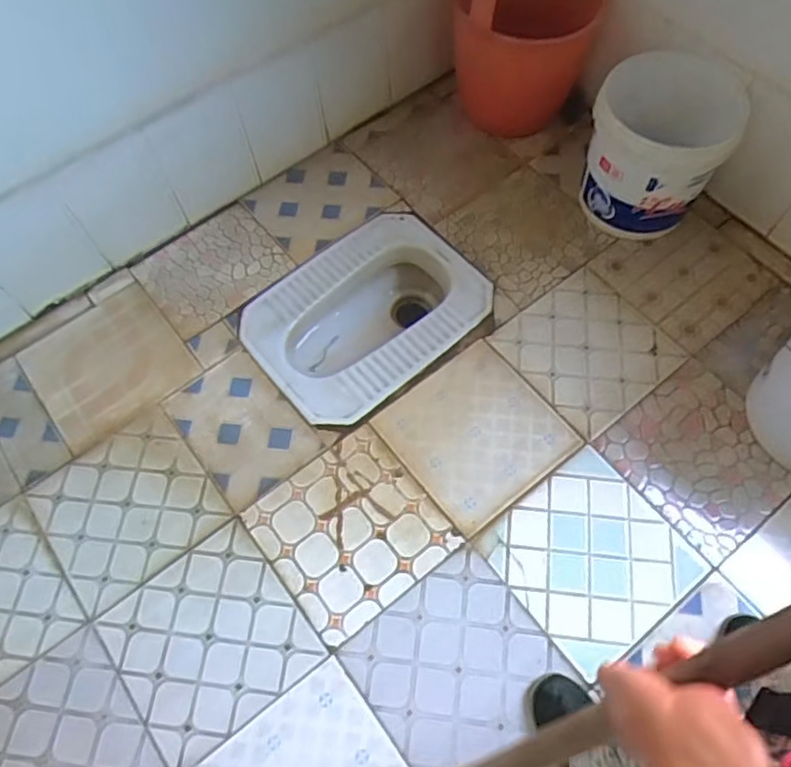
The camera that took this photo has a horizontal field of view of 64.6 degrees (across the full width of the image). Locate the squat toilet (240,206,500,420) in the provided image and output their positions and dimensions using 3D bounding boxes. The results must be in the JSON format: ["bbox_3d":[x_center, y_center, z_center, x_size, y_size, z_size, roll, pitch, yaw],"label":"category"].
[{"bbox_3d":[-0.057,-0.123,1.383,0.465,0.188,0.340,-36,67,-15],"label":"squat toilet"}]

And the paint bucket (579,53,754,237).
[{"bbox_3d":[0.531,-0.487,1.295,0.274,0.286,0.258,16,65,10],"label":"paint bucket"}]

